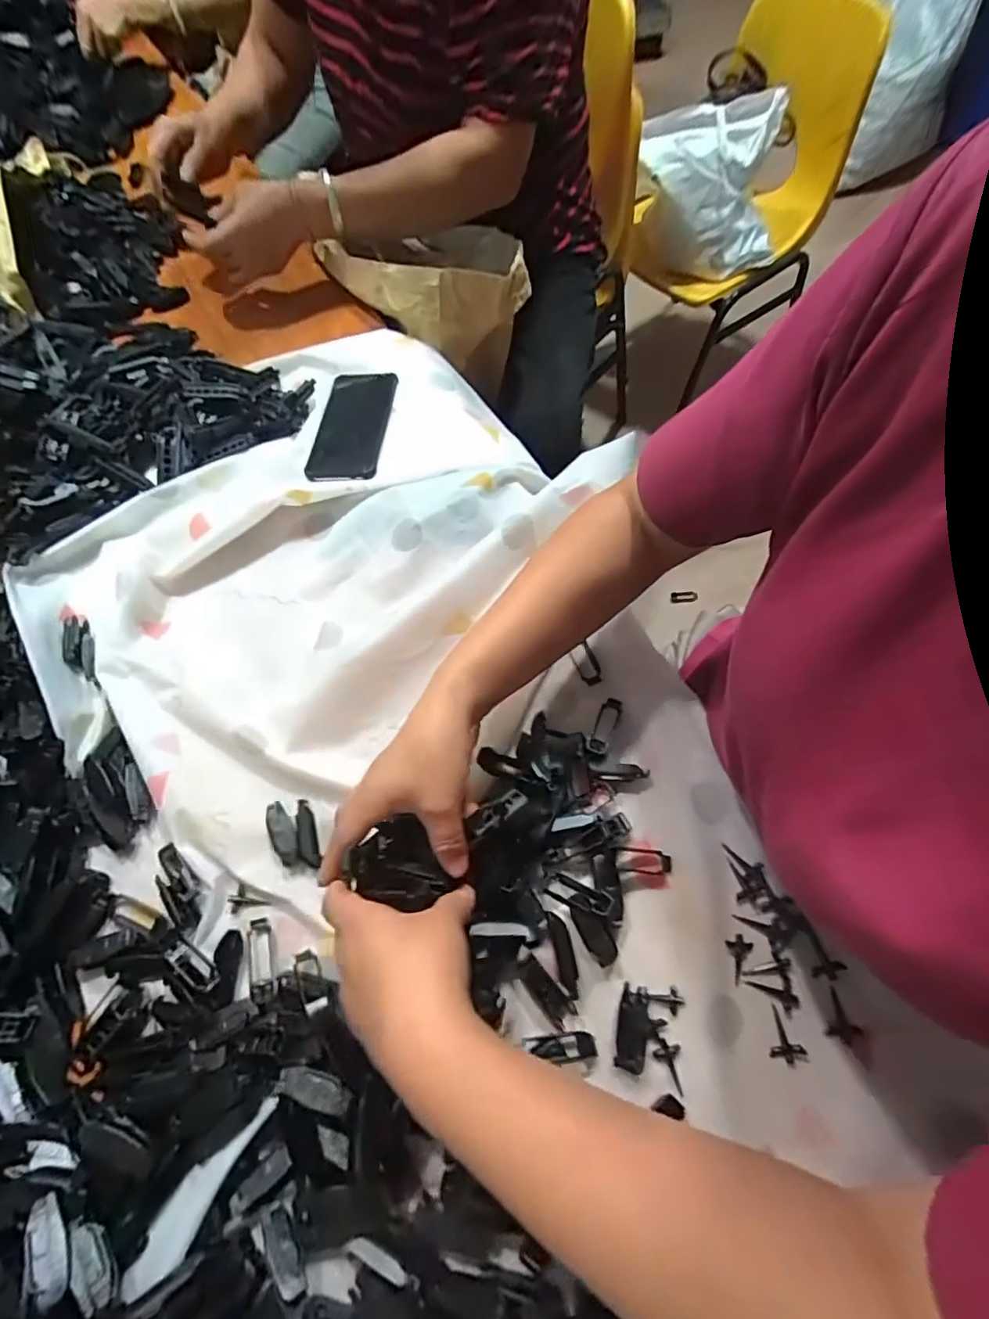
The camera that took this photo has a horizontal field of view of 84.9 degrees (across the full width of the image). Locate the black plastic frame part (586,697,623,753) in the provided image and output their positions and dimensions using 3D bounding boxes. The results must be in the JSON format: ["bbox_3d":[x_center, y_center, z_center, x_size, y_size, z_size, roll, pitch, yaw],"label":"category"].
[{"bbox_3d":[0.091,0.054,0.444,0.017,0.011,0.053,23,72,14],"label":"black plastic frame part"}]

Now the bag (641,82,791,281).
[{"bbox_3d":[0.394,-0.855,0.989,0.268,0.195,0.173,26,72,15],"label":"bag"}]

